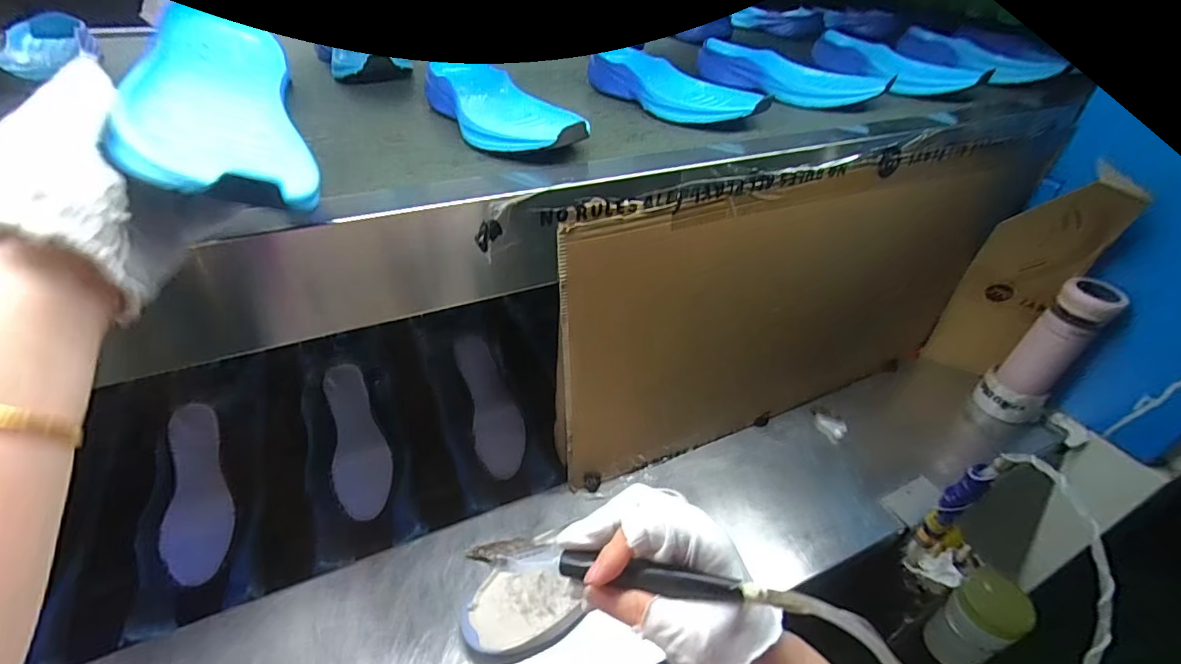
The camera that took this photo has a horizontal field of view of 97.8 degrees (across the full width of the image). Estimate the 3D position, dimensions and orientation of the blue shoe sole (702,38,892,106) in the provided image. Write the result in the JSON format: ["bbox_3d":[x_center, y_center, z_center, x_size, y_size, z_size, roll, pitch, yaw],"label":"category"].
[{"bbox_3d":[0.254,-0.333,0.670,0.238,0.052,0.089,18,39,21],"label":"blue shoe sole"}]

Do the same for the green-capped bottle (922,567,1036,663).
[{"bbox_3d":[0.488,0.369,0.653,0.062,0.146,0.072,-23,43,-29],"label":"green-capped bottle"}]

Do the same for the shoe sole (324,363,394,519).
[{"bbox_3d":[-0.330,0.147,0.729,0.071,0.010,0.228,-14,64,-20],"label":"shoe sole"}]

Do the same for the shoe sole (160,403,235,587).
[{"bbox_3d":[-0.501,0.199,0.658,0.065,0.025,0.223,-11,70,-17],"label":"shoe sole"}]

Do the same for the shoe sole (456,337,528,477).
[{"bbox_3d":[-0.152,0.107,0.784,0.072,0.011,0.222,-14,70,-20],"label":"shoe sole"}]

